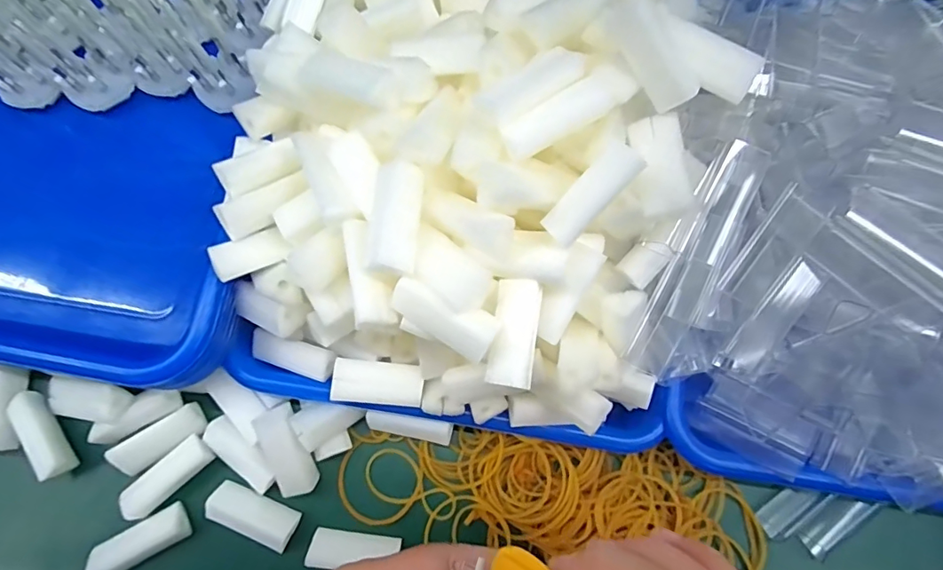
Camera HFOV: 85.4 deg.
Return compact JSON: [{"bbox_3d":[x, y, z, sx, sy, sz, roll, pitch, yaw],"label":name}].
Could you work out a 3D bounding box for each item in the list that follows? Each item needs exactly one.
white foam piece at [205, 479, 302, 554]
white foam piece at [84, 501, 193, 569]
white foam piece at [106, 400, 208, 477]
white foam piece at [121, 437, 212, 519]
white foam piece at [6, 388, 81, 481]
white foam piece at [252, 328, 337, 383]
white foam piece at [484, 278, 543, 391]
[{"bbox_3d":[-0.115,0.121,0.268,0.045,0.008,0.021,23,73,5],"label":"white foam piece"},{"bbox_3d":[-0.170,0.131,0.260,0.046,0.014,0.019,-30,76,-11],"label":"white foam piece"},{"bbox_3d":[-0.167,0.083,0.273,0.048,0.009,0.017,-34,77,-12],"label":"white foam piece"},{"bbox_3d":[-0.161,0.101,0.270,0.046,0.012,0.018,-43,79,-14],"label":"white foam piece"},{"bbox_3d":[-0.228,0.080,0.272,0.016,0.011,0.048,-32,77,-11],"label":"white foam piece"},{"bbox_3d":[-0.094,0.037,0.268,0.047,0.011,0.016,19,73,4],"label":"white foam piece"},{"bbox_3d":[0.018,0.020,0.217,0.019,0.009,0.045,8,88,0],"label":"white foam piece"}]

